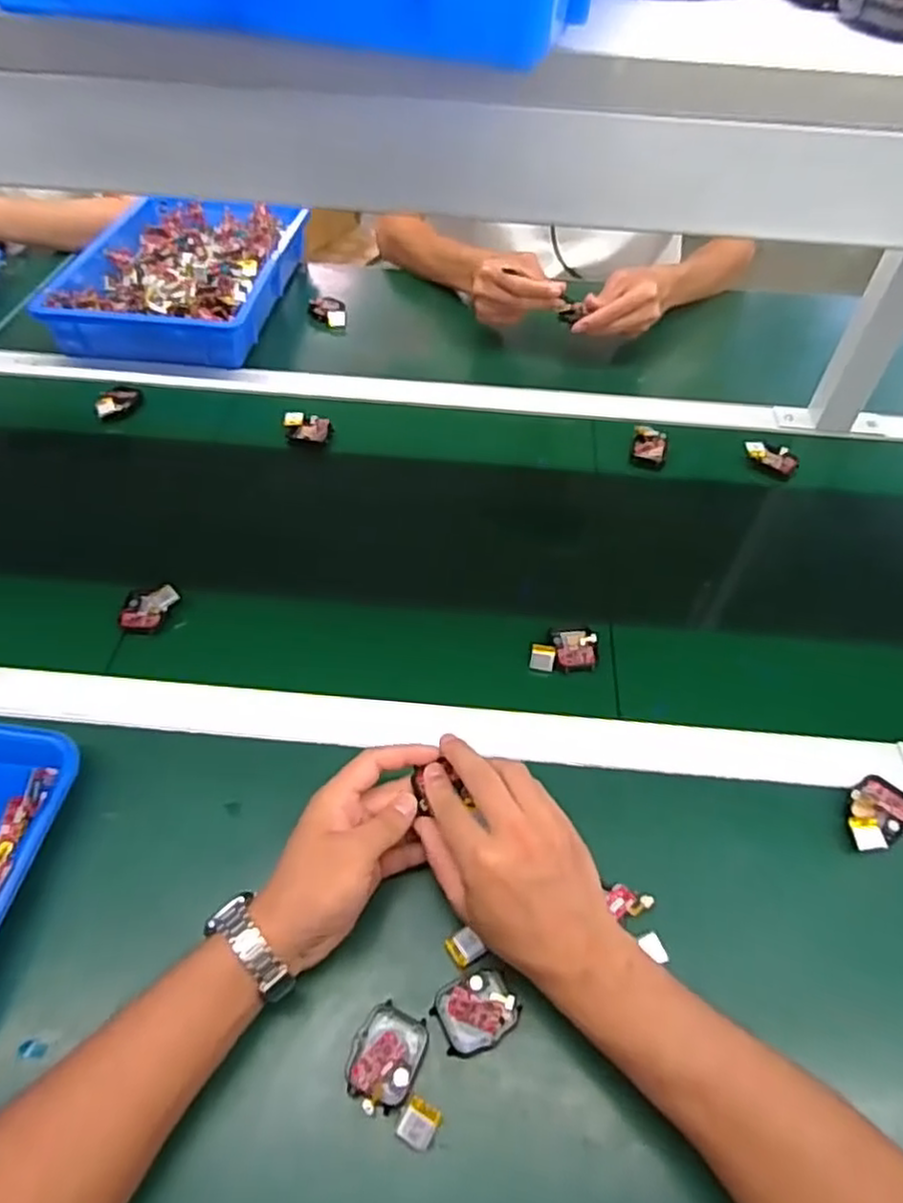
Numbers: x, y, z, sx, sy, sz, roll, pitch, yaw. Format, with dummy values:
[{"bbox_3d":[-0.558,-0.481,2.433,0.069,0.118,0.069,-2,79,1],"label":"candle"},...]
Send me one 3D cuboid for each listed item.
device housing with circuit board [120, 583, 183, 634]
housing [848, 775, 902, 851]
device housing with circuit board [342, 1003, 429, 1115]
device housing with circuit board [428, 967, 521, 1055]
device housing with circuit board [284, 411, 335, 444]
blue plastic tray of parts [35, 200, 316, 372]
[{"bbox_3d":[-0.257,0.007,0.599,0.044,0.020,0.038,-1,50,-2],"label":"device housing with circuit board"},{"bbox_3d":[0.302,0.152,0.502,0.062,0.012,0.038,-33,58,-26],"label":"housing"},{"bbox_3d":[-0.038,0.259,0.401,0.039,0.014,0.050,22,53,16],"label":"device housing with circuit board"},{"bbox_3d":[0.015,0.242,0.419,0.047,0.009,0.040,-21,54,-18],"label":"device housing with circuit board"},{"bbox_3d":[-0.157,-0.190,0.766,0.052,0.017,0.025,12,51,8],"label":"device housing with circuit board"},{"bbox_3d":[-0.345,-0.429,0.921,0.261,0.056,0.341,4,50,2],"label":"blue plastic tray of parts"}]

